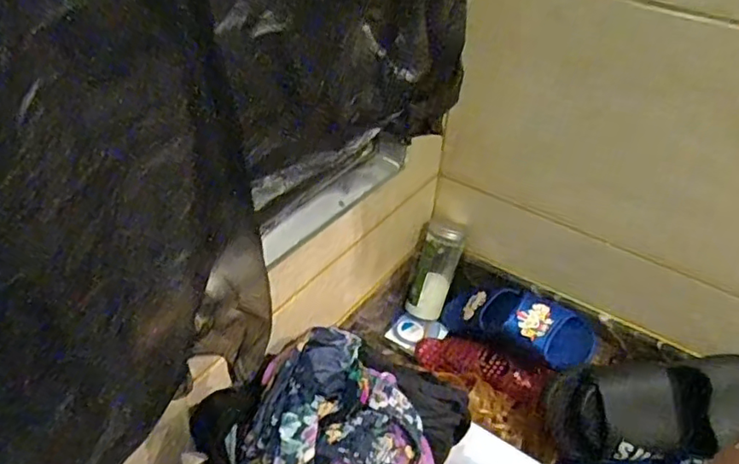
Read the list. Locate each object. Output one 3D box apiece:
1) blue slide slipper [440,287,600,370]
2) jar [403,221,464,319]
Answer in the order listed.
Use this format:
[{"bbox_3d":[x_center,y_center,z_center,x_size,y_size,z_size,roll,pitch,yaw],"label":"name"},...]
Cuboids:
[{"bbox_3d":[0.200,0.123,0.828,0.087,0.070,0.233,-30,24,-34],"label":"blue slide slipper"},{"bbox_3d":[0.101,0.063,0.910,0.057,0.150,0.057,15,12,-3],"label":"jar"}]

